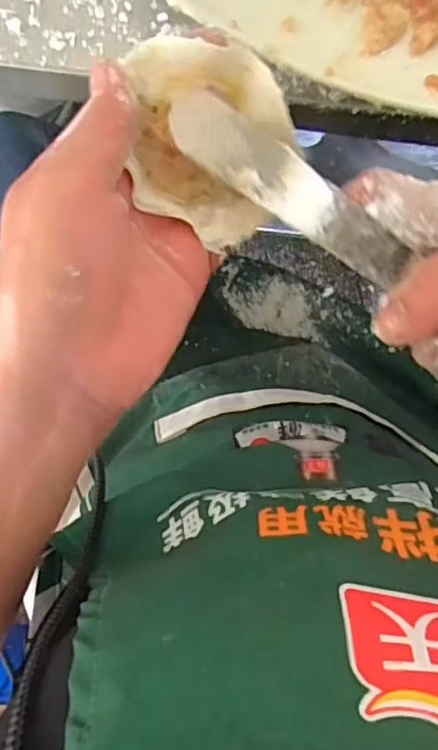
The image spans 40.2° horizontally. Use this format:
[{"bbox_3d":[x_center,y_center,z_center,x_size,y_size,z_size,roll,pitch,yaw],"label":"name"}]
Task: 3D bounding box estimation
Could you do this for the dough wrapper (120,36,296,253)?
[{"bbox_3d":[-0.003,-0.086,0.227,0.058,0.031,0.068,-4,96,-1],"label":"dough wrapper"}]

